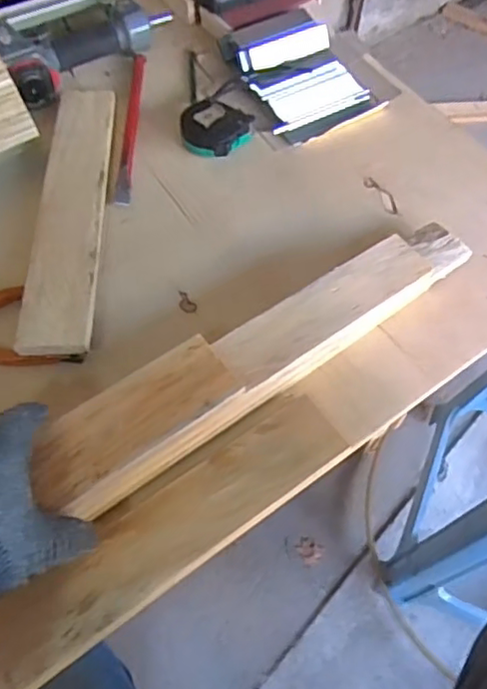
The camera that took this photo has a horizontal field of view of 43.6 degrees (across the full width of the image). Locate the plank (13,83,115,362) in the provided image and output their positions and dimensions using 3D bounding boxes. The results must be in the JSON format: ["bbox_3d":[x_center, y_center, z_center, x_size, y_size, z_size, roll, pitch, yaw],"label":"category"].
[{"bbox_3d":[-0.174,-0.142,0.624,0.063,0.032,0.356,-2,60,-2],"label":"plank"}]

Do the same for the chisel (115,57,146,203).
[{"bbox_3d":[-0.128,-0.253,0.700,0.015,0.008,0.243,0,59,-1],"label":"chisel"}]

